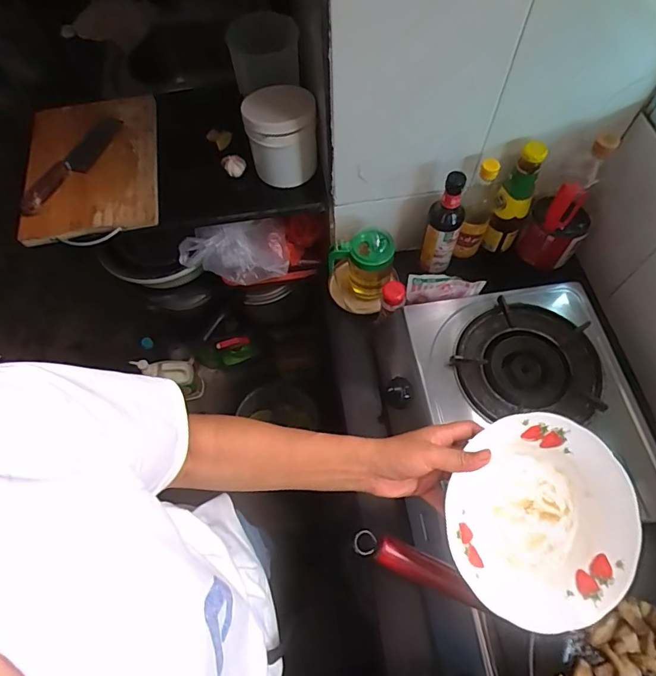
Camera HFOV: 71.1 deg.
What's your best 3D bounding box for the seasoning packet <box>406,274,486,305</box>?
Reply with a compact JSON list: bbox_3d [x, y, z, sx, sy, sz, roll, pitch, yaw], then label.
[{"bbox_3d":[0.204,-0.089,0.804,0.131,0.069,0.015,-4,64,1],"label":"seasoning packet"}]

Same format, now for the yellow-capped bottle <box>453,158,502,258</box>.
[{"bbox_3d":[0.280,-0.242,0.856,0.061,0.219,0.058,-1,64,2],"label":"yellow-capped bottle"}]

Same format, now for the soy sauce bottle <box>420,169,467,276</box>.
[{"bbox_3d":[0.217,-0.206,0.857,0.061,0.221,0.052,16,66,10],"label":"soy sauce bottle"}]

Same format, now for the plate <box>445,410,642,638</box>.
[{"bbox_3d":[0.213,0.181,0.460,0.191,0.066,0.183,-1,64,2],"label":"plate"}]

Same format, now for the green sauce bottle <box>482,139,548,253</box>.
[{"bbox_3d":[0.340,-0.248,0.841,0.058,0.229,0.064,26,68,14],"label":"green sauce bottle"}]

